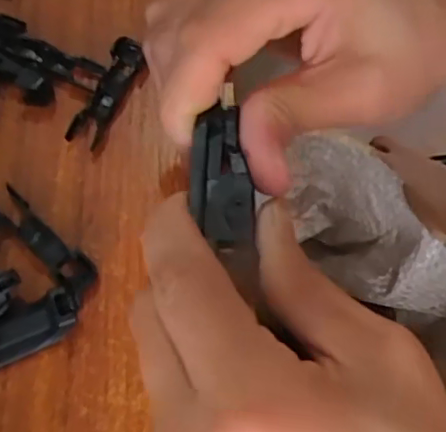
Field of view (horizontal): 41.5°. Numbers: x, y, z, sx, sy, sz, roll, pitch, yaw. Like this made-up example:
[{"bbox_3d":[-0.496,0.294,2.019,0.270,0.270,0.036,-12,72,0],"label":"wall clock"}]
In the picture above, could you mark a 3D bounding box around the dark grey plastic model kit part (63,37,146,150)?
[{"bbox_3d":[-0.051,-0.055,0.261,0.014,0.008,0.055,21,70,7],"label":"dark grey plastic model kit part"}]

